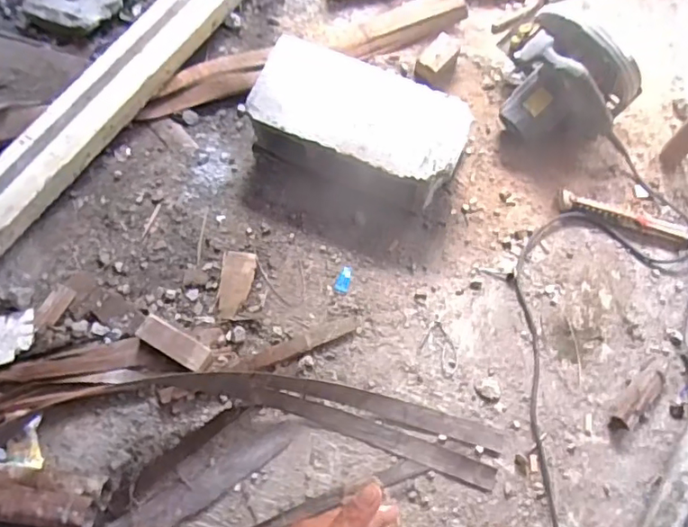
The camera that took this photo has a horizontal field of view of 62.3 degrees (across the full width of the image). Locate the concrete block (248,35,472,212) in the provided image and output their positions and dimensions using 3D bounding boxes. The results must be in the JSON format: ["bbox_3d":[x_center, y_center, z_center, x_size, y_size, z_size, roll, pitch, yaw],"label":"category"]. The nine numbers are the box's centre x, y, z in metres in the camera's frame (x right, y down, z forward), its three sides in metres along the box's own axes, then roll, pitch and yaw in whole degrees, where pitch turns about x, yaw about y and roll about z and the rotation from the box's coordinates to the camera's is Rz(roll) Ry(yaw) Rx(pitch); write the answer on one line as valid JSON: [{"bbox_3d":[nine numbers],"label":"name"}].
[{"bbox_3d":[0.022,-0.258,1.103,0.401,0.128,0.231,27,69,10],"label":"concrete block"}]

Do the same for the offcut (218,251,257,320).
[{"bbox_3d":[-0.196,0.039,1.038,0.058,0.012,0.129,4,67,1],"label":"offcut"}]

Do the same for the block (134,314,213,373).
[{"bbox_3d":[-0.286,0.138,0.966,0.124,0.052,0.046,28,70,10],"label":"block"}]

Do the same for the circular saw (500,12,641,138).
[{"bbox_3d":[0.412,-0.356,1.116,0.270,0.179,0.198,43,73,15],"label":"circular saw"}]

